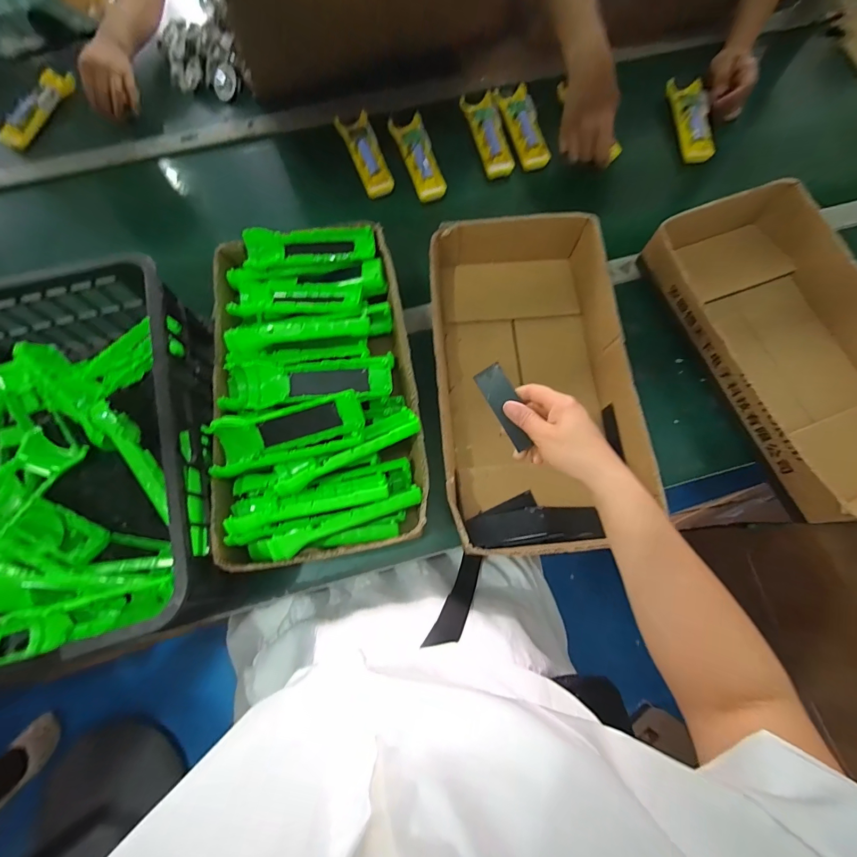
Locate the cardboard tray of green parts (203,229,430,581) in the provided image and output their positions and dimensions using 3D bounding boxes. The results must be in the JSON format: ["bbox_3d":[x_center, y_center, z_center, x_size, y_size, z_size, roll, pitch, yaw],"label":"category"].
[{"bbox_3d":[-0.139,-0.058,0.496,0.232,0.100,0.414,-10,73,-3],"label":"cardboard tray of green parts"}]

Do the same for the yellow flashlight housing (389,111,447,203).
[{"bbox_3d":[-0.017,-0.447,0.666,0.055,0.033,0.161,-15,74,-5],"label":"yellow flashlight housing"}]

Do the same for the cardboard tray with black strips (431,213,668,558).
[{"bbox_3d":[0.125,-0.067,0.517,0.226,0.082,0.421,-3,71,0],"label":"cardboard tray with black strips"}]

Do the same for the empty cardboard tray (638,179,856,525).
[{"bbox_3d":[0.475,-0.110,0.521,0.230,0.078,0.416,-21,74,-6],"label":"empty cardboard tray"}]

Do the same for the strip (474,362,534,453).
[{"bbox_3d":[0.081,-0.023,0.423,0.030,0.005,0.088,-31,85,9],"label":"strip"}]

